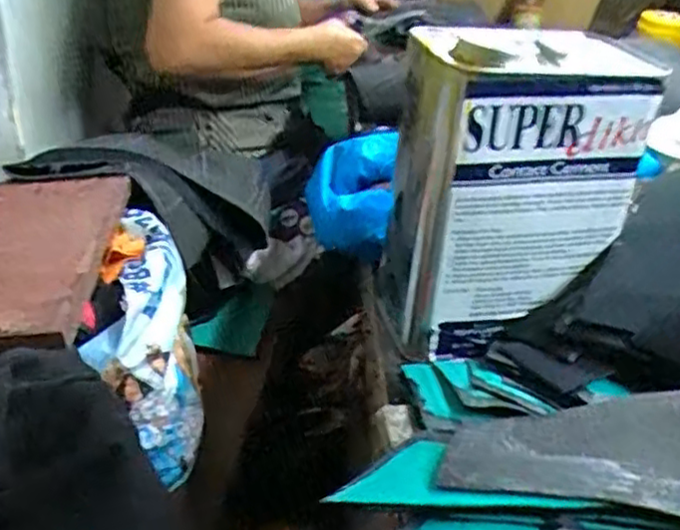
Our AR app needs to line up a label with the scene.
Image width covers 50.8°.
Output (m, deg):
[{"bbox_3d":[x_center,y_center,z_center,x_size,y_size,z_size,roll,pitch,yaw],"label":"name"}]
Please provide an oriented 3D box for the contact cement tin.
[{"bbox_3d":[0.121,-0.055,0.547,0.156,0.217,0.113,-5,33,-15],"label":"contact cement tin"}]

